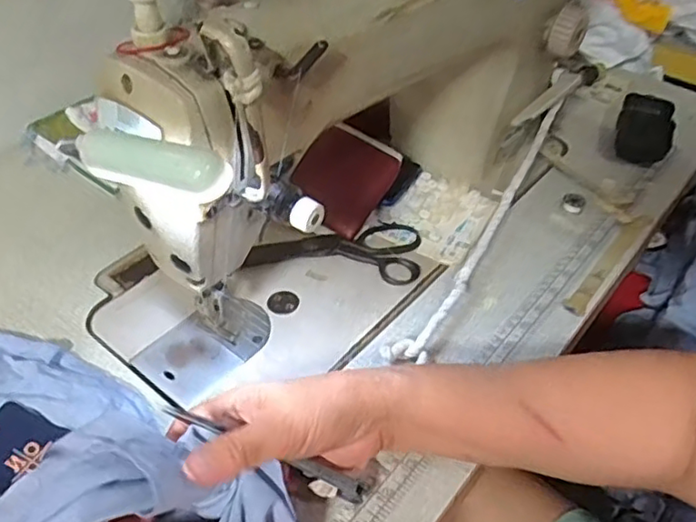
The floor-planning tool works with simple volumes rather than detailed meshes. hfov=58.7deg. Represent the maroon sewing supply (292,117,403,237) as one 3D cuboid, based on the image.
[{"bbox_3d":[-0.003,-0.076,0.551,0.076,0.006,0.089,33,77,-8],"label":"maroon sewing supply"}]

